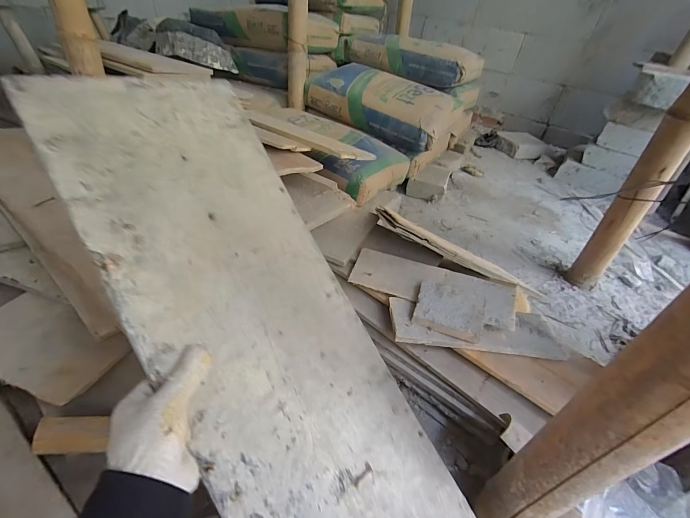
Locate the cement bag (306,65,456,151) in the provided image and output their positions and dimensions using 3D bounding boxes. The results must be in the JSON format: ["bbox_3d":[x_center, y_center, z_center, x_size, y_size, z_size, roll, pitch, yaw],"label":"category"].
[{"bbox_3d":[0.152,-0.639,1.325,0.556,0.155,0.394,22,42,17],"label":"cement bag"}]

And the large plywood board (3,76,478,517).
[{"bbox_3d":[-0.066,0.105,0.367,0.243,0.010,0.710,-26,84,-42],"label":"large plywood board"}]

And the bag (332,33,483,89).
[{"bbox_3d":[0.293,-0.925,1.496,0.596,0.144,0.309,24,43,19],"label":"bag"}]

